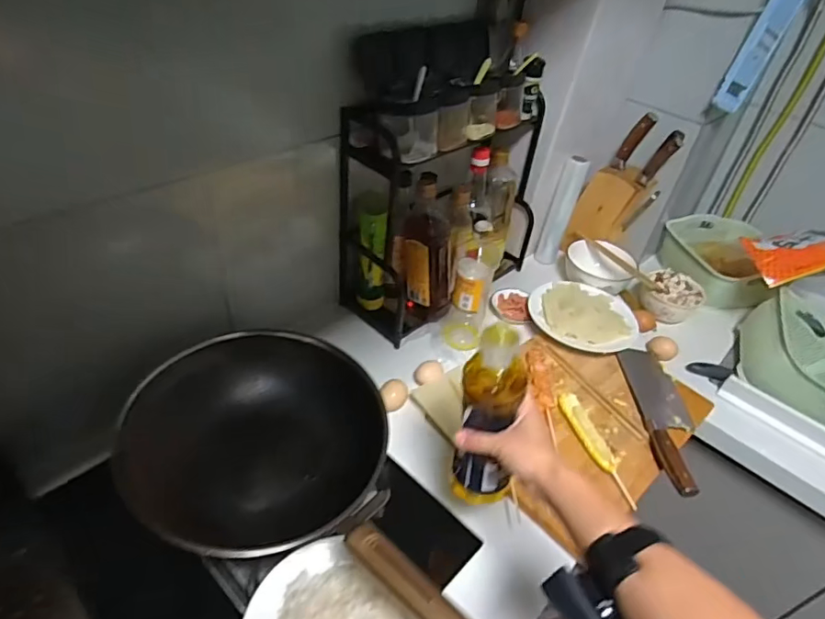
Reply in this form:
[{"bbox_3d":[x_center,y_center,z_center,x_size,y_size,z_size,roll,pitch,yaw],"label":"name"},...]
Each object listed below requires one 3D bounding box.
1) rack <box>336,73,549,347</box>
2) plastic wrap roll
[{"bbox_3d":[0.063,-0.200,0.962,0.182,0.412,0.376,32,46,26],"label":"rack"},{"bbox_3d":[0.320,-0.213,1.118,0.049,0.241,0.051,21,42,16],"label":"plastic wrap roll"}]

